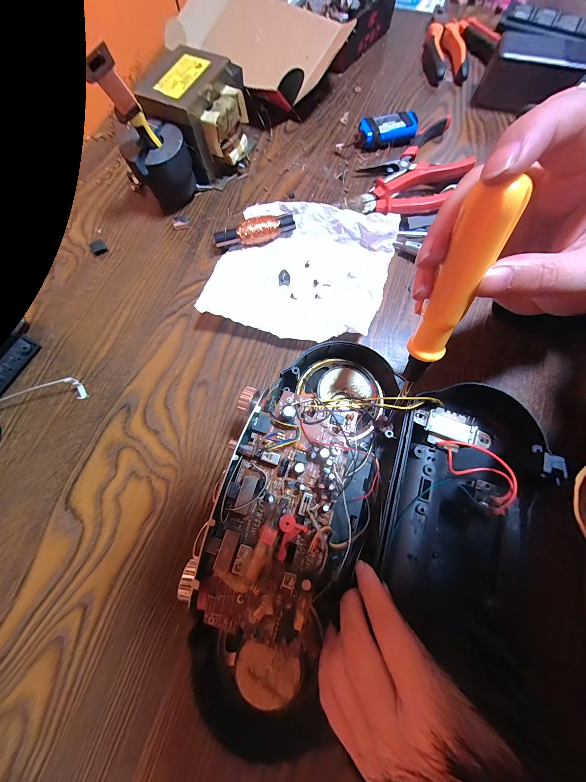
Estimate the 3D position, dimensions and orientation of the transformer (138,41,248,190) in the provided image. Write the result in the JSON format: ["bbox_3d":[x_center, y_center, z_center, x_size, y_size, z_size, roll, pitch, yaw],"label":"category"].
[{"bbox_3d":[-0.105,-0.321,0.322,0.087,0.084,0.094,20,75,7],"label":"transformer"}]

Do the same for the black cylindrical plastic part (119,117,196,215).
[{"bbox_3d":[-0.149,-0.256,0.311,0.065,0.070,0.064,0,74,1],"label":"black cylindrical plastic part"}]

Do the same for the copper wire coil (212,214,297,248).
[{"bbox_3d":[-0.043,-0.180,0.309,0.090,0.020,0.025,-19,74,-5],"label":"copper wire coil"}]

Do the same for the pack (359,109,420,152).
[{"bbox_3d":[0.124,-0.342,0.355,0.074,0.023,0.037,-6,74,-1],"label":"pack"}]

